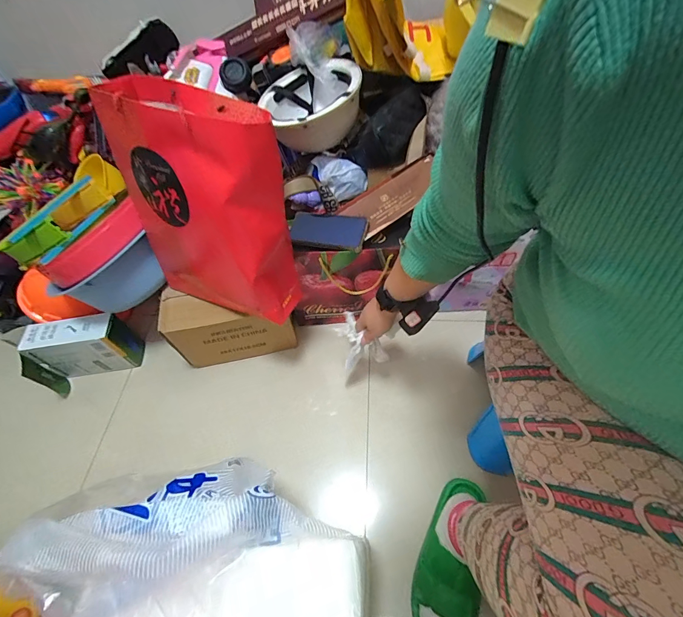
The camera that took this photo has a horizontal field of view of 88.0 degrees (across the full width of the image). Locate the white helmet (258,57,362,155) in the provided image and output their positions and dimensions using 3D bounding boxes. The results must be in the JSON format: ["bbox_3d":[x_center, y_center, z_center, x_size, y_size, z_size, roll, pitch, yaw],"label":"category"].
[{"bbox_3d":[-0.069,-0.431,0.781,0.208,0.119,0.193,-20,56,-9],"label":"white helmet"}]

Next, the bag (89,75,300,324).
[{"bbox_3d":[-0.234,-0.166,0.619,0.297,0.349,0.169,29,62,22],"label":"bag"}]

